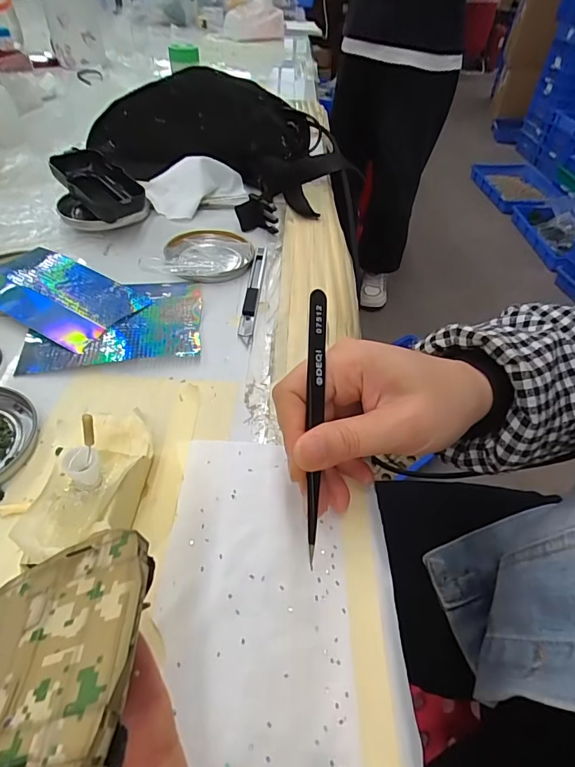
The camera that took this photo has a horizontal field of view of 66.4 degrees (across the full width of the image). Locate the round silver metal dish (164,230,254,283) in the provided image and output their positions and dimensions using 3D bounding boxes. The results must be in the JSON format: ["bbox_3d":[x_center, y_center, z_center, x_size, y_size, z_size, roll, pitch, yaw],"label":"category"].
[{"bbox_3d":[-0.072,-0.118,0.403,0.074,0.010,0.078,2,46,-2],"label":"round silver metal dish"}]

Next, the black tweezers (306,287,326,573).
[{"bbox_3d":[0.014,0.020,0.217,0.009,0.009,0.131,1,90,-3],"label":"black tweezers"}]

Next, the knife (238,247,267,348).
[{"bbox_3d":[-0.029,-0.079,0.371,0.013,0.007,0.134,4,46,0],"label":"knife"}]

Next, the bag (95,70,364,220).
[{"bbox_3d":[-0.080,-0.294,0.517,0.308,0.084,0.130,21,48,15],"label":"bag"}]

